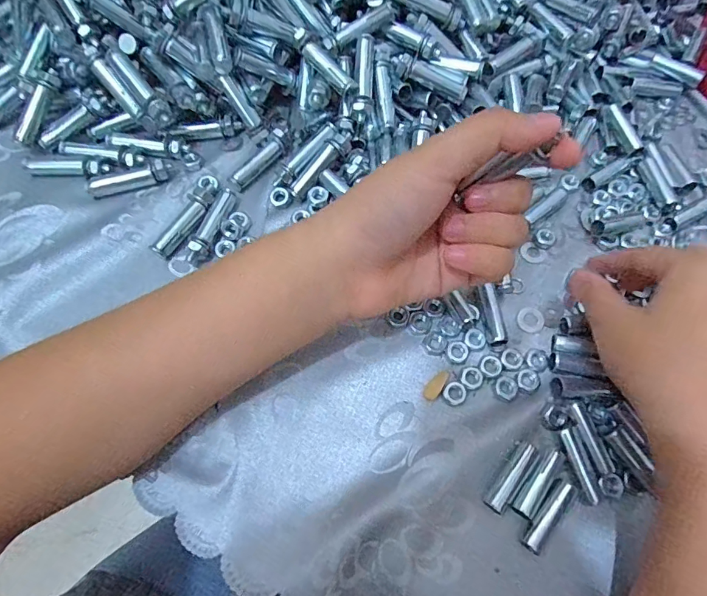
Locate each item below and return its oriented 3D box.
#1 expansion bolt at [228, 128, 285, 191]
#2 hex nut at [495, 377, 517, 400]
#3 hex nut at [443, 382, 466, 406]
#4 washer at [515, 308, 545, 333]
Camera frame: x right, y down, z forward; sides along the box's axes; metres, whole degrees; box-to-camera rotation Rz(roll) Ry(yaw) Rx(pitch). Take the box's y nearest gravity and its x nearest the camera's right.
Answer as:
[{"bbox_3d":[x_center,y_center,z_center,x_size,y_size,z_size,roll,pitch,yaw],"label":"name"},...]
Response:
[{"bbox_3d":[-0.064,-0.093,0.299,0.010,0.011,0.050,37,71,12],"label":"expansion bolt"},{"bbox_3d":[0.088,0.051,0.254,0.012,0.004,0.012,28,69,9],"label":"hex nut"},{"bbox_3d":[0.058,0.054,0.251,0.013,0.004,0.012,-35,73,-15],"label":"hex nut"},{"bbox_3d":[0.109,0.013,0.273,0.017,0.004,0.016,1,68,-2],"label":"washer"}]

